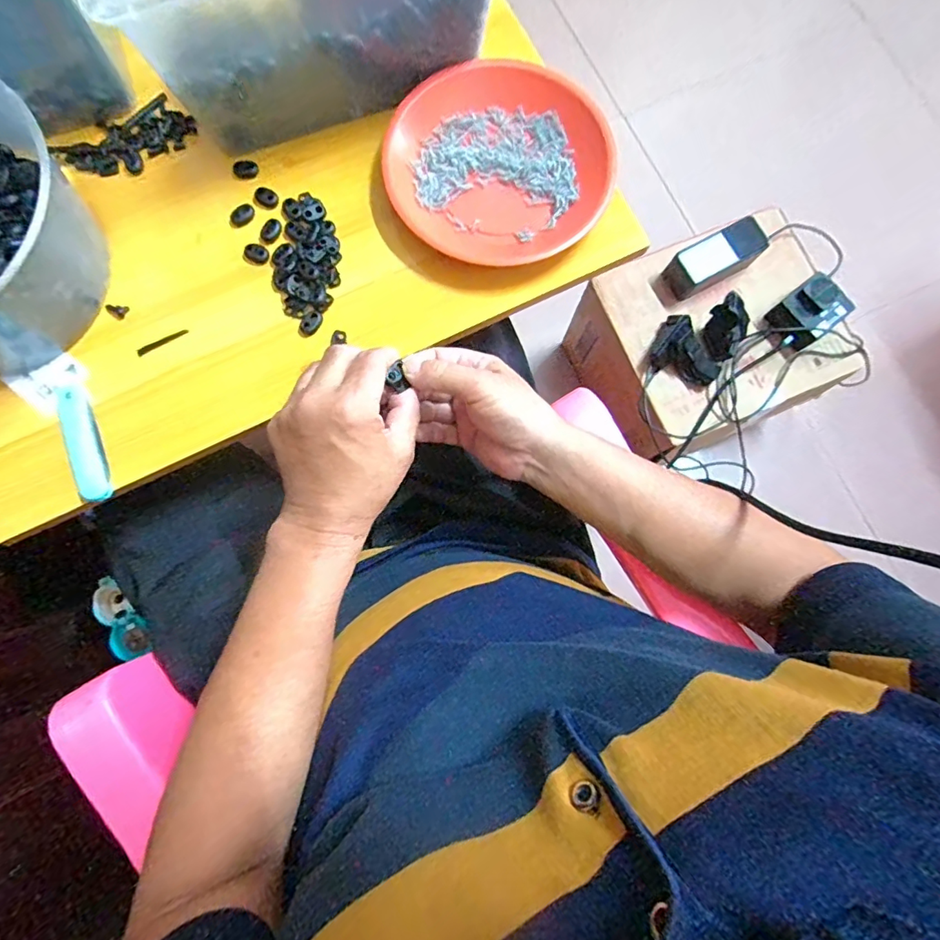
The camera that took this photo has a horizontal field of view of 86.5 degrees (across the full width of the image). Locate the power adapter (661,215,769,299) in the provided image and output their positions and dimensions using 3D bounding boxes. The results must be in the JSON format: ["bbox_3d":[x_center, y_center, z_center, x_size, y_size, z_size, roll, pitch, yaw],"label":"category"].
[{"bbox_3d":[0.345,-0.297,0.696,0.140,0.043,0.060,-27,81,-5],"label":"power adapter"}]

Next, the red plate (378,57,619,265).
[{"bbox_3d":[0.026,-0.264,0.435,0.196,0.032,0.182,0,80,0],"label":"red plate"}]

